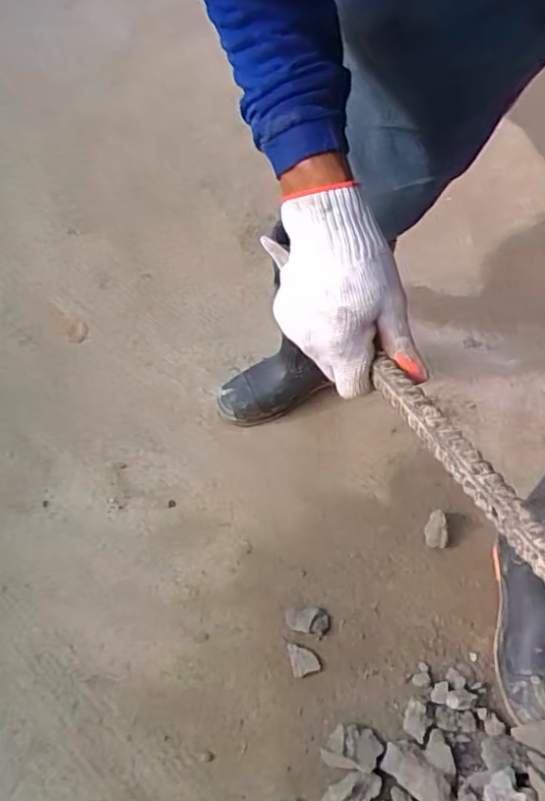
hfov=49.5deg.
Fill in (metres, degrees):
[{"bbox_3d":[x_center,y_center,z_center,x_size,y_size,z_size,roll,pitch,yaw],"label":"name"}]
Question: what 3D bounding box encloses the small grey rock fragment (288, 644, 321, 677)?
[{"bbox_3d":[0.042,0.361,0.828,0.038,0.010,0.046,-20,55,-11],"label":"small grey rock fragment"}]

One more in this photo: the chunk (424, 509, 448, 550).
[{"bbox_3d":[0.253,0.199,0.915,0.035,0.025,0.057,3,54,6],"label":"chunk"}]

